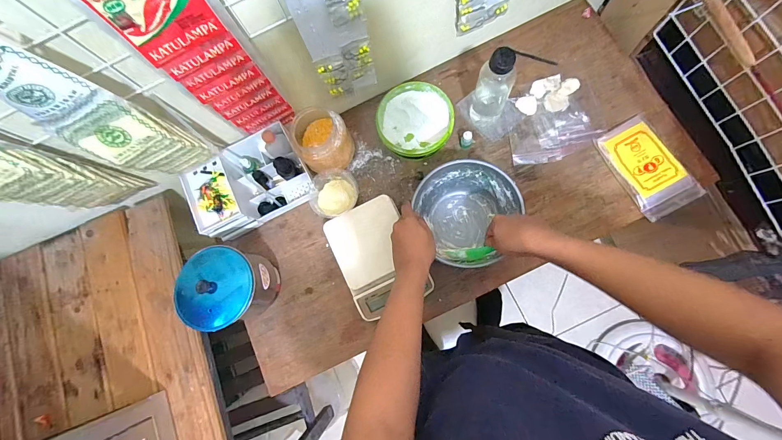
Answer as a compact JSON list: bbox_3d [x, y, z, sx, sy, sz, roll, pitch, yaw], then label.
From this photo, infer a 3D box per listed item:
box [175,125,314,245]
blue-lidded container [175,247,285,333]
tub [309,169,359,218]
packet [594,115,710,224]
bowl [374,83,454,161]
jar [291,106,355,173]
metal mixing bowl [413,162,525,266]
[{"bbox_3d":[-0.292,-0.080,0.685,0.229,0.121,0.162,-27,79,0],"label":"box"},{"bbox_3d":[-0.294,0.126,0.617,0.138,0.158,0.136,-12,79,3],"label":"blue-lidded container"},{"bbox_3d":[-0.118,-0.053,0.694,0.095,0.050,0.100,-1,79,5],"label":"tub"},{"bbox_3d":[0.517,-0.109,0.658,0.121,0.023,0.196,-27,78,0],"label":"packet"},{"bbox_3d":[0.050,-0.203,0.707,0.156,0.070,0.154,-1,79,5],"label":"bowl"},{"bbox_3d":[-0.140,-0.163,0.684,0.108,0.111,0.109,-22,79,1],"label":"jar"},{"bbox_3d":[0.149,-0.011,0.639,0.163,0.113,0.184,-26,78,-4],"label":"metal mixing bowl"}]

